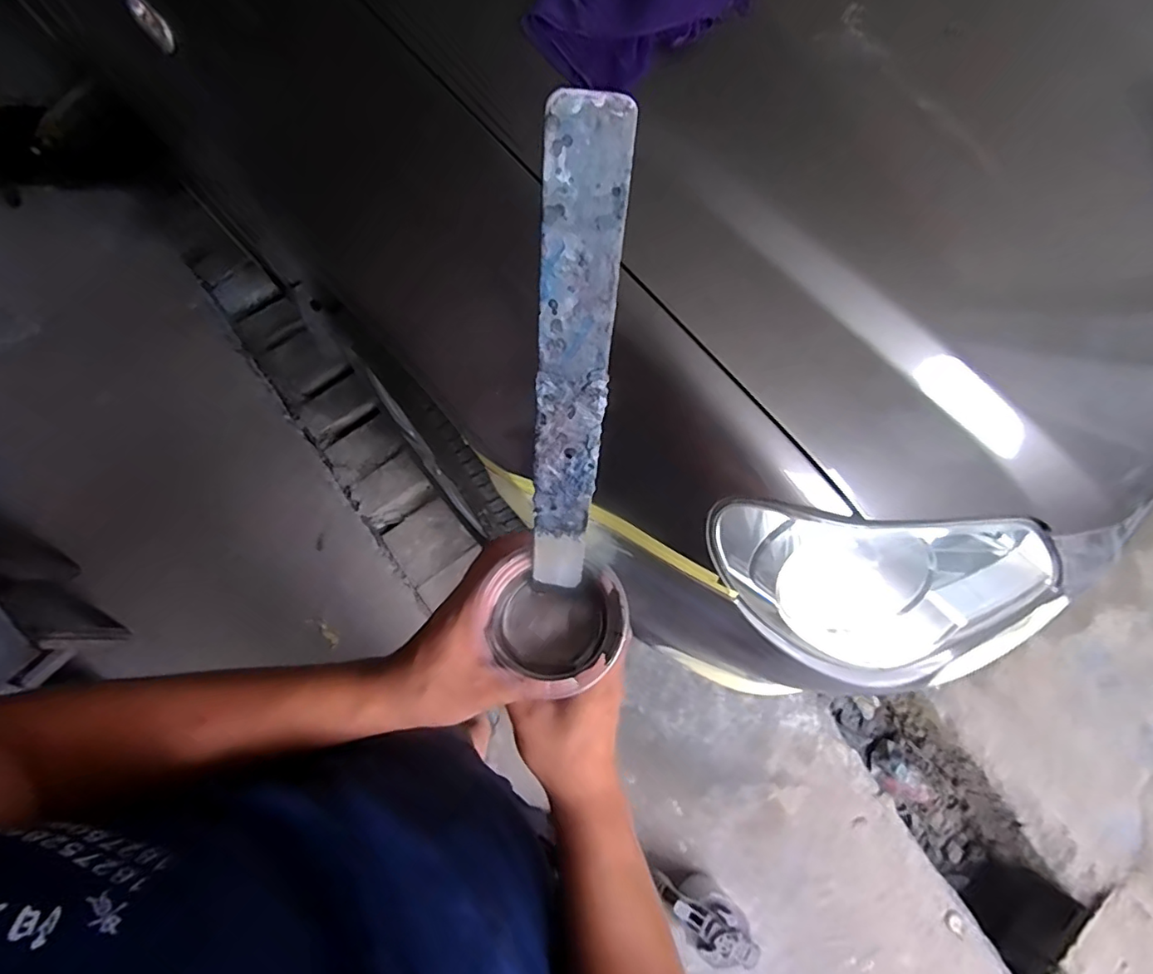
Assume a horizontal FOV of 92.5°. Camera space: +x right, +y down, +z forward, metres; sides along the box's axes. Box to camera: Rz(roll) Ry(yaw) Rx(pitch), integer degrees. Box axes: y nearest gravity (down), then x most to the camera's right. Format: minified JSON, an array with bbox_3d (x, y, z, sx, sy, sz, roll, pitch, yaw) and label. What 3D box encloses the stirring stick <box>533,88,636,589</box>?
[{"bbox_3d":[-0.003,-0.035,0.271,0.032,0.257,0.004,5,42,-1],"label":"stirring stick"}]

